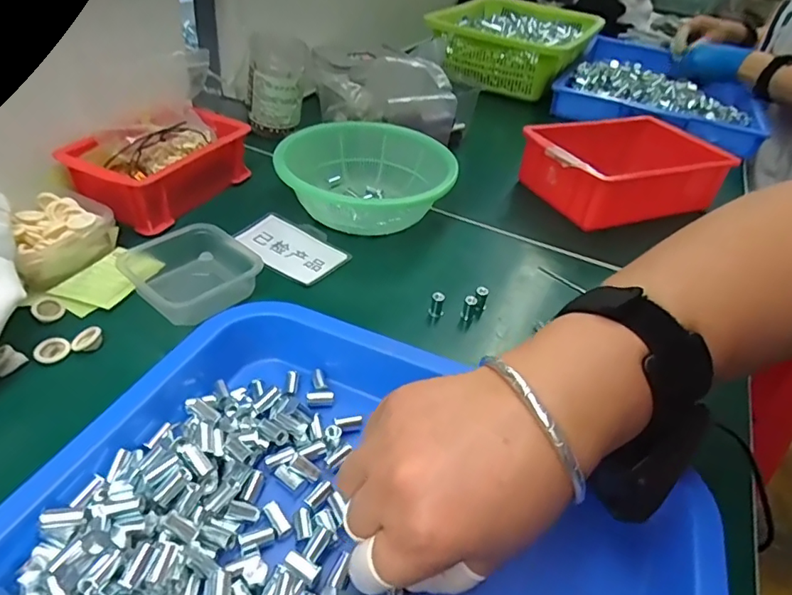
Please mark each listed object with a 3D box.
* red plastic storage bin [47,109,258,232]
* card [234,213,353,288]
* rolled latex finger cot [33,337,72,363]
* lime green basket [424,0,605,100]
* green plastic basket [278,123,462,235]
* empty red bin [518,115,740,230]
[{"bbox_3d":[-0.208,-0.122,0.482,0.097,0.057,0.149,18,39,11],"label":"red plastic storage bin"},{"bbox_3d":[-0.091,-0.044,0.453,0.095,0.005,0.065,26,45,21],"label":"card"},{"bbox_3d":[-0.220,0.034,0.340,0.020,0.007,0.020,5,38,-4],"label":"rolled latex finger cot"},{"bbox_3d":[0.207,-0.441,0.914,0.229,0.086,0.325,20,40,14],"label":"lime green basket"},{"bbox_3d":[-0.027,-0.113,0.508,0.154,0.059,0.162,21,40,14],"label":"green plastic basket"},{"bbox_3d":[0.247,-0.143,0.578,0.202,0.063,0.138,-11,42,-23],"label":"empty red bin"}]

